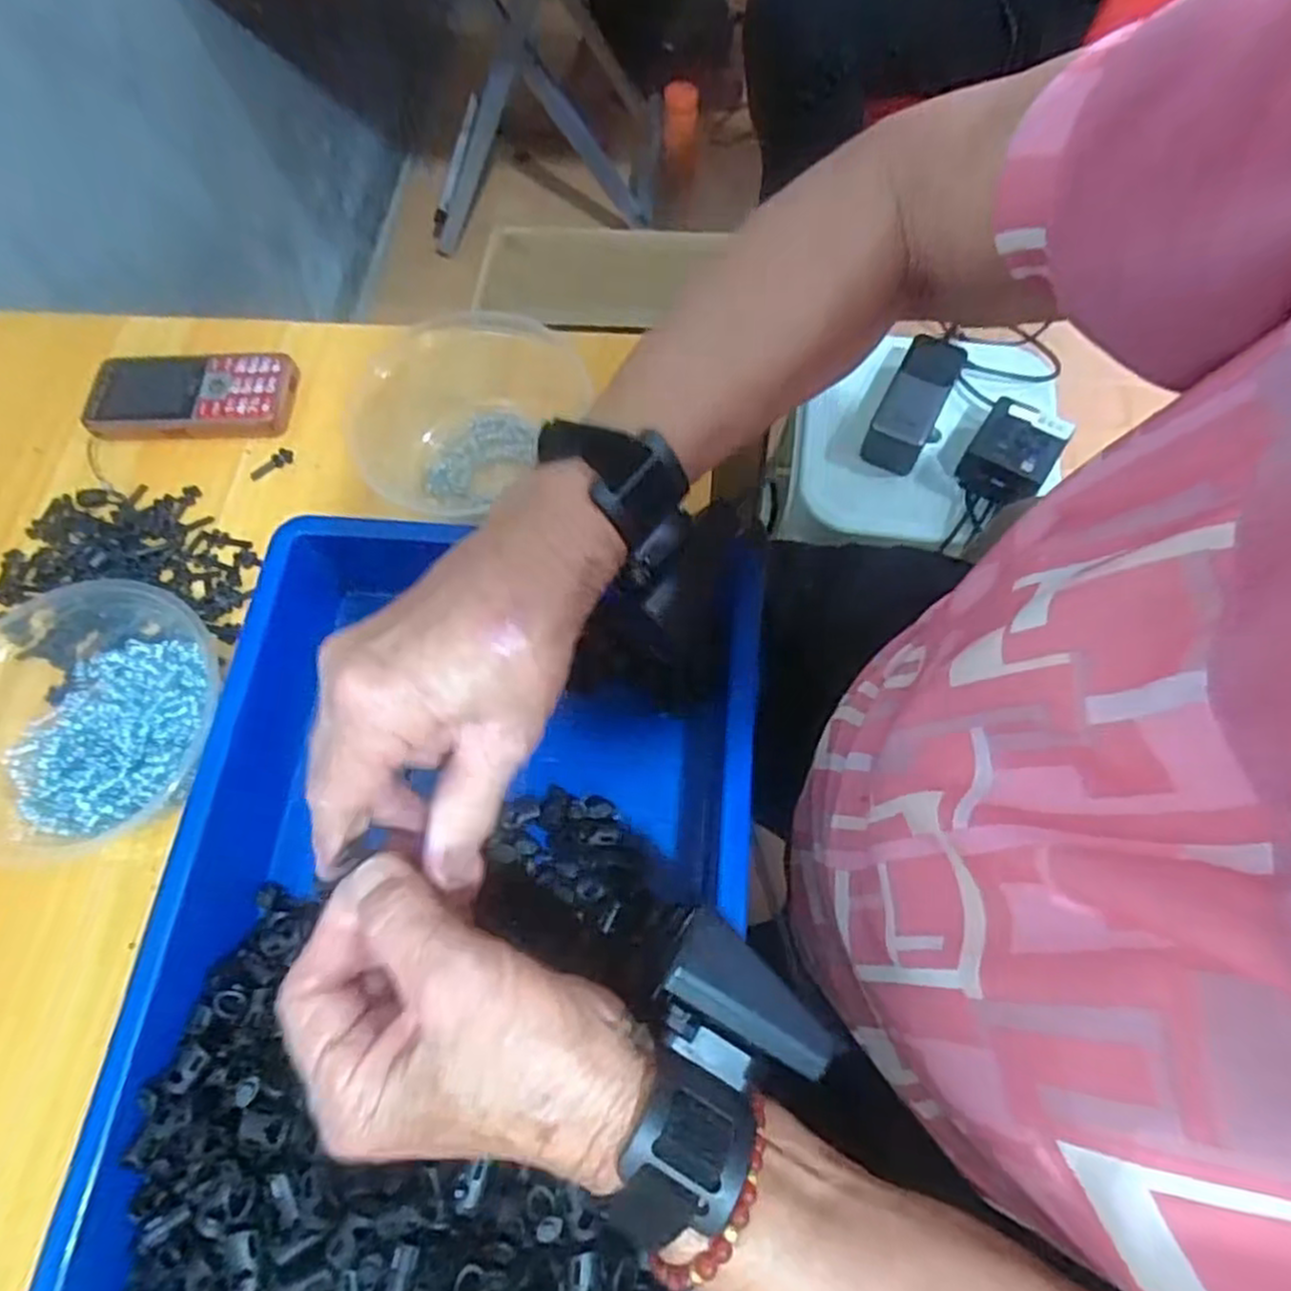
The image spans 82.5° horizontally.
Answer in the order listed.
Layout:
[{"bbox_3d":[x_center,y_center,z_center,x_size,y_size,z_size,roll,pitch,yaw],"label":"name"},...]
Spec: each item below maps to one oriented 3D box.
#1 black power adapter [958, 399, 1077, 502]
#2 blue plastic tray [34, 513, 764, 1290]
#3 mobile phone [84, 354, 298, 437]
[{"bbox_3d":[0.344,-0.182,0.692,0.071,0.047,0.078,31,72,14],"label":"black power adapter"},{"bbox_3d":[-0.090,0.105,0.338,0.271,0.064,0.394,5,68,4],"label":"blue plastic tray"},{"bbox_3d":[-0.290,-0.162,0.475,0.124,0.018,0.058,0,68,2],"label":"mobile phone"}]

